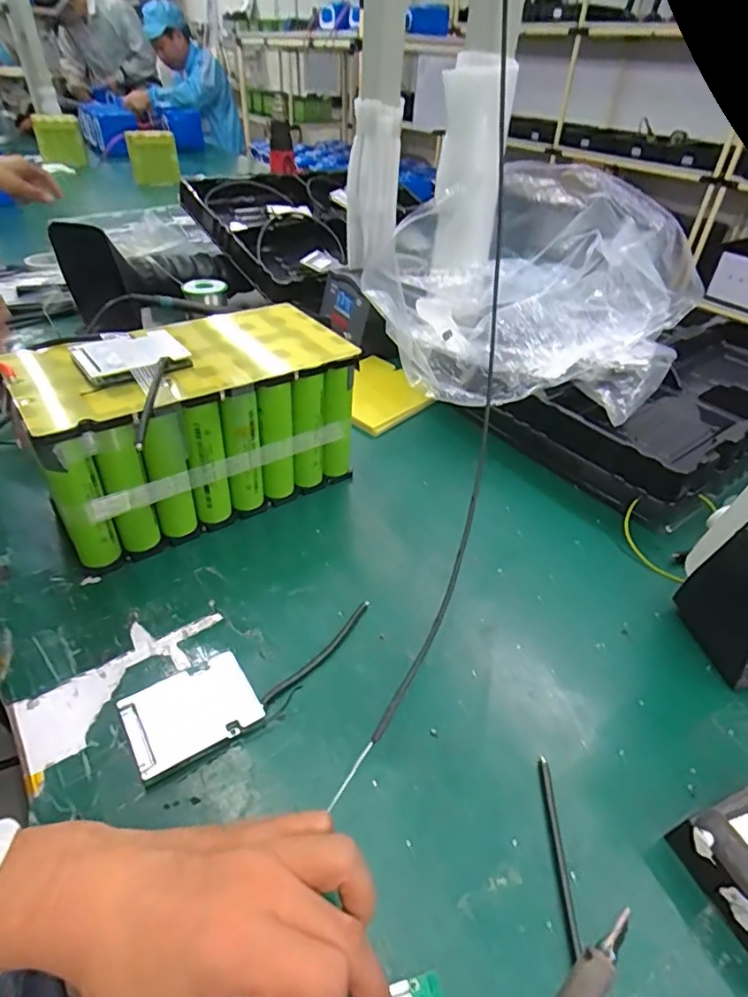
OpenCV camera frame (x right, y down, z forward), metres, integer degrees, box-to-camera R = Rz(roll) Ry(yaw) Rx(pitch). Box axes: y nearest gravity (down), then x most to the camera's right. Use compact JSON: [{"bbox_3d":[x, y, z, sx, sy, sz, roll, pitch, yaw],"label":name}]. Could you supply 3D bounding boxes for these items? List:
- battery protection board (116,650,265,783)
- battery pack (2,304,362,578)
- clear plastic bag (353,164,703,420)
[{"bbox_3d":[-0.124,0.145,0.367,0.081,0.017,0.061,-24,47,-26],"label":"battery protection board"},{"bbox_3d":[-0.163,-0.070,0.514,0.276,0.161,0.141,-23,46,-27],"label":"battery pack"},{"bbox_3d":[0.169,-0.233,0.595,0.349,0.193,0.194,2,40,-1],"label":"clear plastic bag"}]

